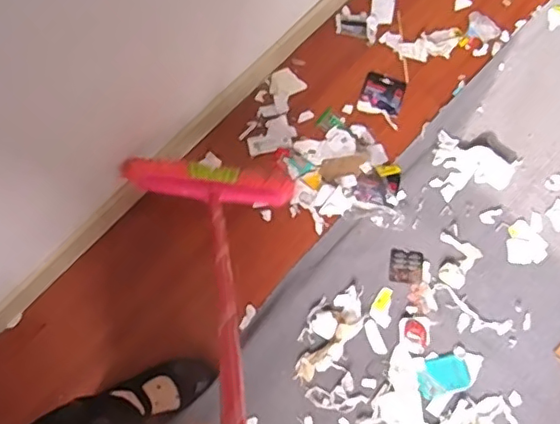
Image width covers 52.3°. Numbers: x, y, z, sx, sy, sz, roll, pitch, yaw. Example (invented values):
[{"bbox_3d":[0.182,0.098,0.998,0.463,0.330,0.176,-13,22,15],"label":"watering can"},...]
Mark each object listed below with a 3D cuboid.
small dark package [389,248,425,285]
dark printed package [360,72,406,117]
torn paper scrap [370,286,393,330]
[{"bbox_3d":[0.289,0.126,1.306,0.074,0.006,0.076,9,76,1],"label":"small dark package"},{"bbox_3d":[0.255,-0.291,1.405,0.097,0.004,0.094,20,76,4],"label":"dark printed package"},{"bbox_3d":[0.236,0.214,1.284,0.052,0.005,0.081,32,77,7],"label":"torn paper scrap"}]

